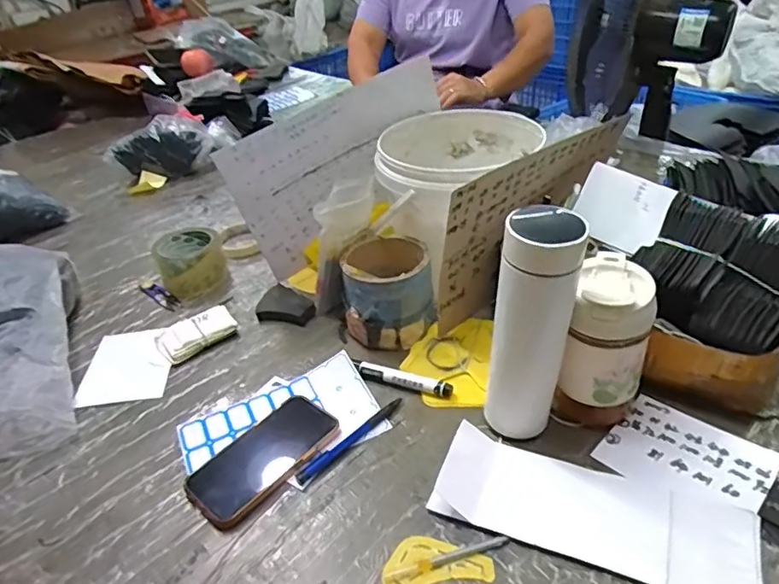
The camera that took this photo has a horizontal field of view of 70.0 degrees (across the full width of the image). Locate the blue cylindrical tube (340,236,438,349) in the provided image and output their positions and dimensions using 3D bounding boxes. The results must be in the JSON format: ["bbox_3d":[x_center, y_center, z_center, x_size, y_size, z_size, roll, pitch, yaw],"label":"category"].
[{"bbox_3d":[0.001,0.001,0.687,0.105,0.097,0.105,-3,34,2],"label":"blue cylindrical tube"}]

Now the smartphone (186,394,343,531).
[{"bbox_3d":[-0.124,0.159,0.549,0.082,0.014,0.148,24,43,35],"label":"smartphone"}]

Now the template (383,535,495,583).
[{"bbox_3d":[0.038,0.221,0.455,0.085,0.004,0.052,-11,34,-10],"label":"template"}]

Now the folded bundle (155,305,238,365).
[{"bbox_3d":[-0.249,0.053,0.718,0.097,0.022,0.056,-29,41,-32],"label":"folded bundle"}]

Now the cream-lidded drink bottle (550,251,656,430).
[{"bbox_3d":[0.207,0.056,0.536,0.070,0.163,0.075,12,37,23],"label":"cream-lidded drink bottle"}]

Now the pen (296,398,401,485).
[{"bbox_3d":[-0.038,0.148,0.562,0.135,0.005,0.015,-31,42,-34],"label":"pen"}]

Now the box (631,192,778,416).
[{"bbox_3d":[0.333,0.021,0.570,0.147,0.168,0.147,-30,41,-33],"label":"box"}]

